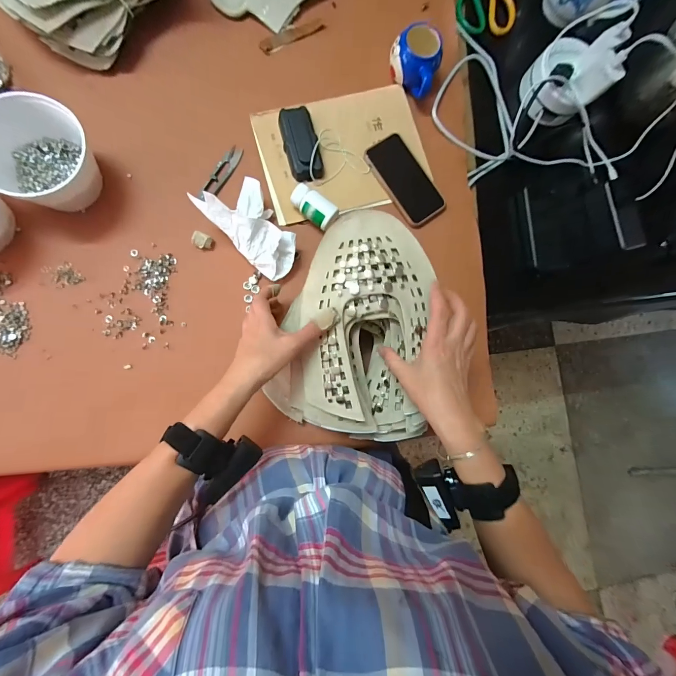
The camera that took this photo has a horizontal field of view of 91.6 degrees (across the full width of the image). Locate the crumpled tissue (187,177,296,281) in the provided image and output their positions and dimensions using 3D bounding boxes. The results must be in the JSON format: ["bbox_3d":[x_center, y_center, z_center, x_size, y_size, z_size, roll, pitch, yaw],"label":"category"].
[{"bbox_3d":[-0.114,-0.158,0.460,0.143,0.064,0.087,42,81,-2],"label":"crumpled tissue"}]

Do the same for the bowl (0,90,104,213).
[{"bbox_3d":[-0.379,-0.230,0.424,0.115,0.080,0.130,30,82,-4],"label":"bowl"}]

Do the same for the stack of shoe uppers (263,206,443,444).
[{"bbox_3d":[0.041,-0.005,0.431,0.205,0.095,0.266,17,83,-5],"label":"stack of shoe uppers"}]

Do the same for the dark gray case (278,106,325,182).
[{"bbox_3d":[-0.056,-0.295,0.500,0.049,0.024,0.109,-17,87,-9],"label":"dark gray case"}]

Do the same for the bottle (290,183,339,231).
[{"bbox_3d":[-0.036,-0.191,0.485,0.070,0.039,0.035,38,81,-2],"label":"bottle"}]

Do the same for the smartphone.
[{"bbox_3d":[0.110,-0.252,0.525,0.074,0.008,0.146,-34,90,-9],"label":"smartphone"}]

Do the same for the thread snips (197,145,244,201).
[{"bbox_3d":[-0.174,-0.245,0.491,0.024,0.008,0.100,27,82,-4],"label":"thread snips"}]

